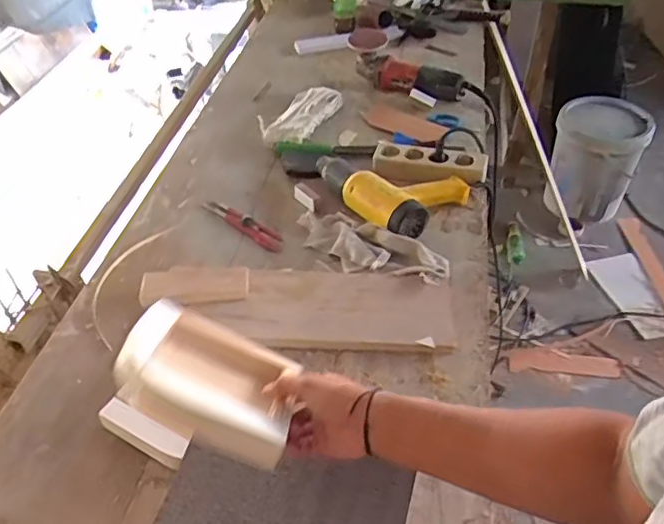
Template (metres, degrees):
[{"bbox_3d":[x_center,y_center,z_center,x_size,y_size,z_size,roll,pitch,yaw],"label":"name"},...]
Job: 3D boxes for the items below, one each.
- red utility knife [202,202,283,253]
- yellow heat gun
[{"bbox_3d":[-0.151,-0.067,0.999,0.177,0.019,0.033,30,51,28],"label":"red utility knife"},{"bbox_3d":[0.089,-0.108,0.994,0.263,0.062,0.163,10,44,10],"label":"yellow heat gun"}]

